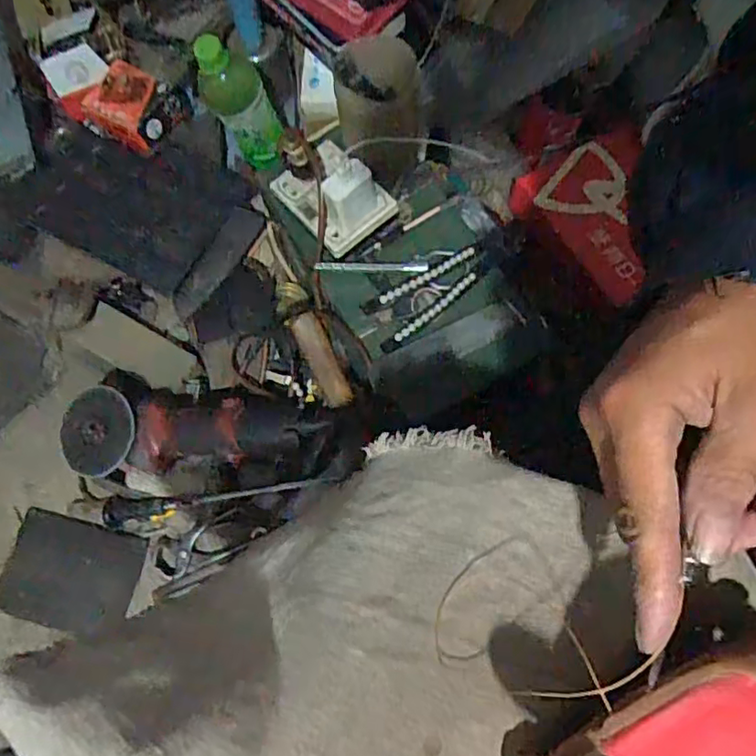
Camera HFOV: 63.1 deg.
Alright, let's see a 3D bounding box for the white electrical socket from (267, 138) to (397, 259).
[{"bbox_3d":[-0.044,-0.187,0.598,0.077,0.083,0.105,-41,76,-14],"label":"white electrical socket"}]

